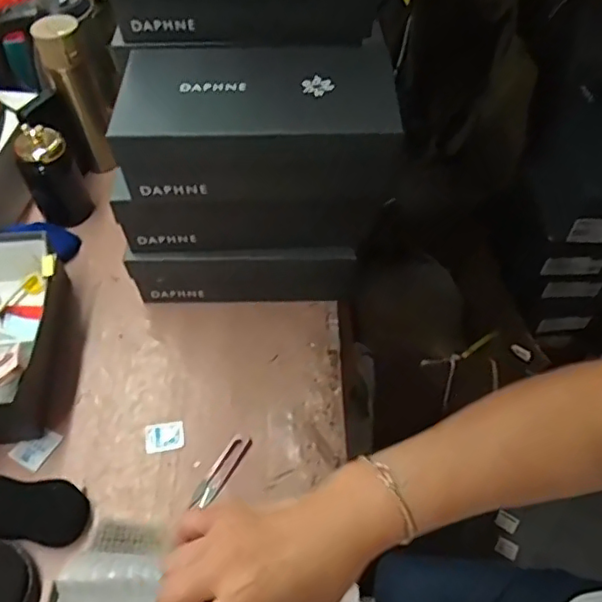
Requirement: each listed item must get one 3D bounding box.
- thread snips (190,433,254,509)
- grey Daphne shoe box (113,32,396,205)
[{"bbox_3d":[-0.092,0.195,0.685,0.025,0.009,0.095,26,58,18],"label":"thread snips"},{"bbox_3d":[-0.044,-0.197,0.673,0.290,0.119,0.159,0,54,1],"label":"grey Daphne shoe box"}]

